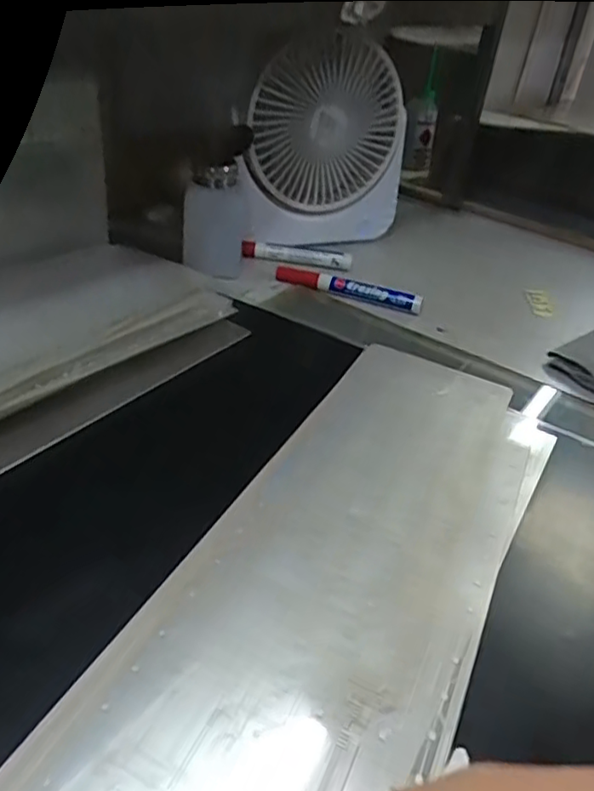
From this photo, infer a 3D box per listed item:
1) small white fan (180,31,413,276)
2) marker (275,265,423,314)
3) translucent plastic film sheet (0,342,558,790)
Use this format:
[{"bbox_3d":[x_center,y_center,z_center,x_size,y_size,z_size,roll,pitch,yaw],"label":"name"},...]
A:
[{"bbox_3d":[-0.009,-0.234,0.603,0.246,0.188,0.081,-20,42,-33],"label":"small white fan"},{"bbox_3d":[0.047,-0.101,0.570,0.139,0.017,0.016,17,36,15],"label":"marker"},{"bbox_3d":[0.021,0.091,0.307,0.140,0.008,0.441,19,36,18],"label":"translucent plastic film sheet"}]

